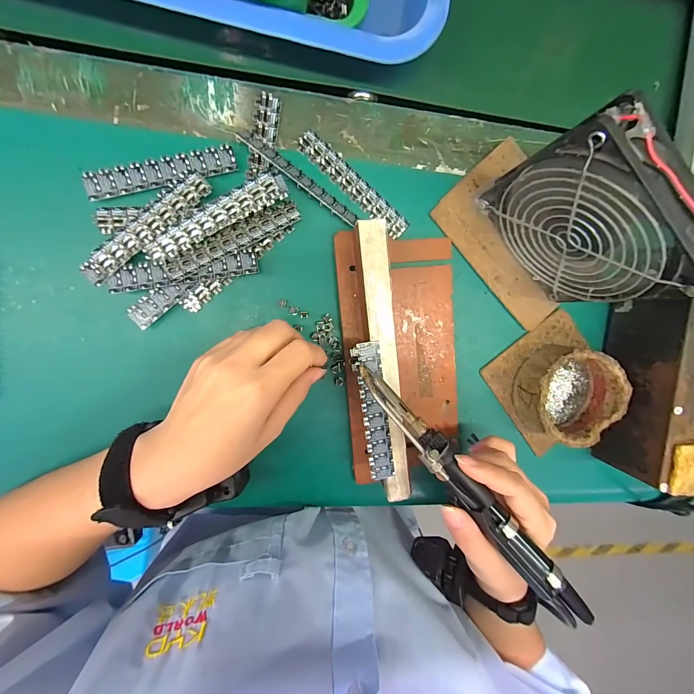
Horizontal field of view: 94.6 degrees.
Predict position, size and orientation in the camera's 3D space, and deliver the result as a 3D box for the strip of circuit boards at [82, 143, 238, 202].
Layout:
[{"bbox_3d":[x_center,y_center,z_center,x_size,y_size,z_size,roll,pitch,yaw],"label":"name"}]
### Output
[{"bbox_3d":[-0.138,-0.131,0.241,0.106,0.012,0.020,-15,97,-5],"label":"strip of circuit boards"}]

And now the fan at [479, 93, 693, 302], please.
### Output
[{"bbox_3d":[0.164,-0.083,0.225,0.024,0.126,0.121,-43,99,-1],"label":"fan"}]

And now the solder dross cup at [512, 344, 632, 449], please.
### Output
[{"bbox_3d":[0.197,0.043,0.287,0.081,0.039,0.080,-1,96,-7],"label":"solder dross cup"}]

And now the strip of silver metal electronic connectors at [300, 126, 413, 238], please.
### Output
[{"bbox_3d":[0.006,-0.133,0.263,0.109,0.004,0.021,41,90,-9],"label":"strip of silver metal electronic connectors"}]

